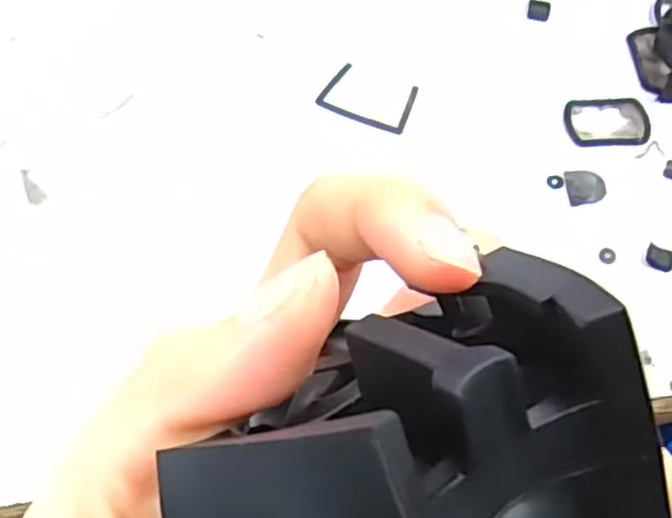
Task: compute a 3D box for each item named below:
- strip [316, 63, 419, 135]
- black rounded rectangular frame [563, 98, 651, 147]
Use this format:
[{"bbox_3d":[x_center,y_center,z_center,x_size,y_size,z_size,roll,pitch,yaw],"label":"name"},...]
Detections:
[{"bbox_3d":[0.010,-0.049,0.204,0.027,0.004,0.018,22,68,9],"label":"strip"},{"bbox_3d":[0.080,-0.041,0.202,0.025,0.004,0.016,-2,66,-2],"label":"black rounded rectangular frame"}]

